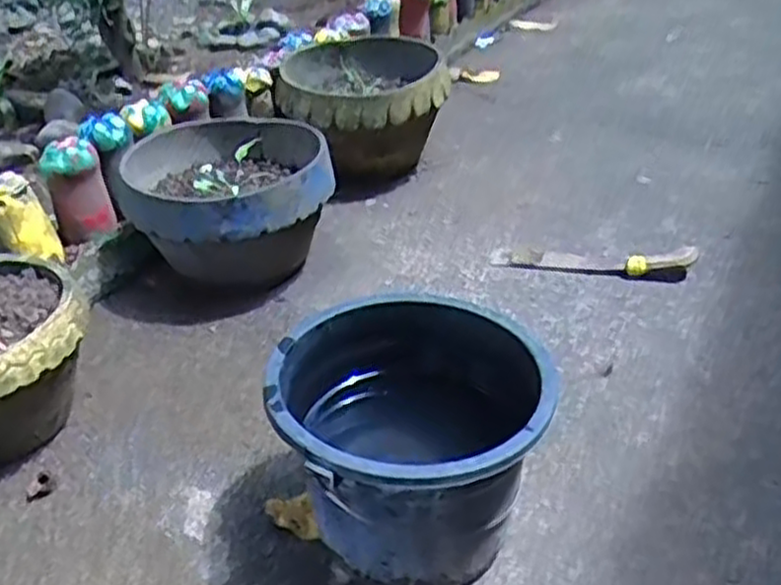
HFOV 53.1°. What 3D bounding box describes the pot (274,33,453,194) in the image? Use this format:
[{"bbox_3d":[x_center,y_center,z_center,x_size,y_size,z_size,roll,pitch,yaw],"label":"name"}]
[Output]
[{"bbox_3d":[-0.059,-0.375,1.624,0.327,0.242,0.319,0,33,0],"label":"pot"}]

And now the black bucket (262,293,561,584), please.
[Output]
[{"bbox_3d":[0.014,0.166,0.792,0.261,0.219,0.242,0,33,0],"label":"black bucket"}]

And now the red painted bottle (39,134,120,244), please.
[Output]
[{"bbox_3d":[-0.524,-0.174,1.317,0.093,0.151,0.082,-14,36,-20],"label":"red painted bottle"}]

